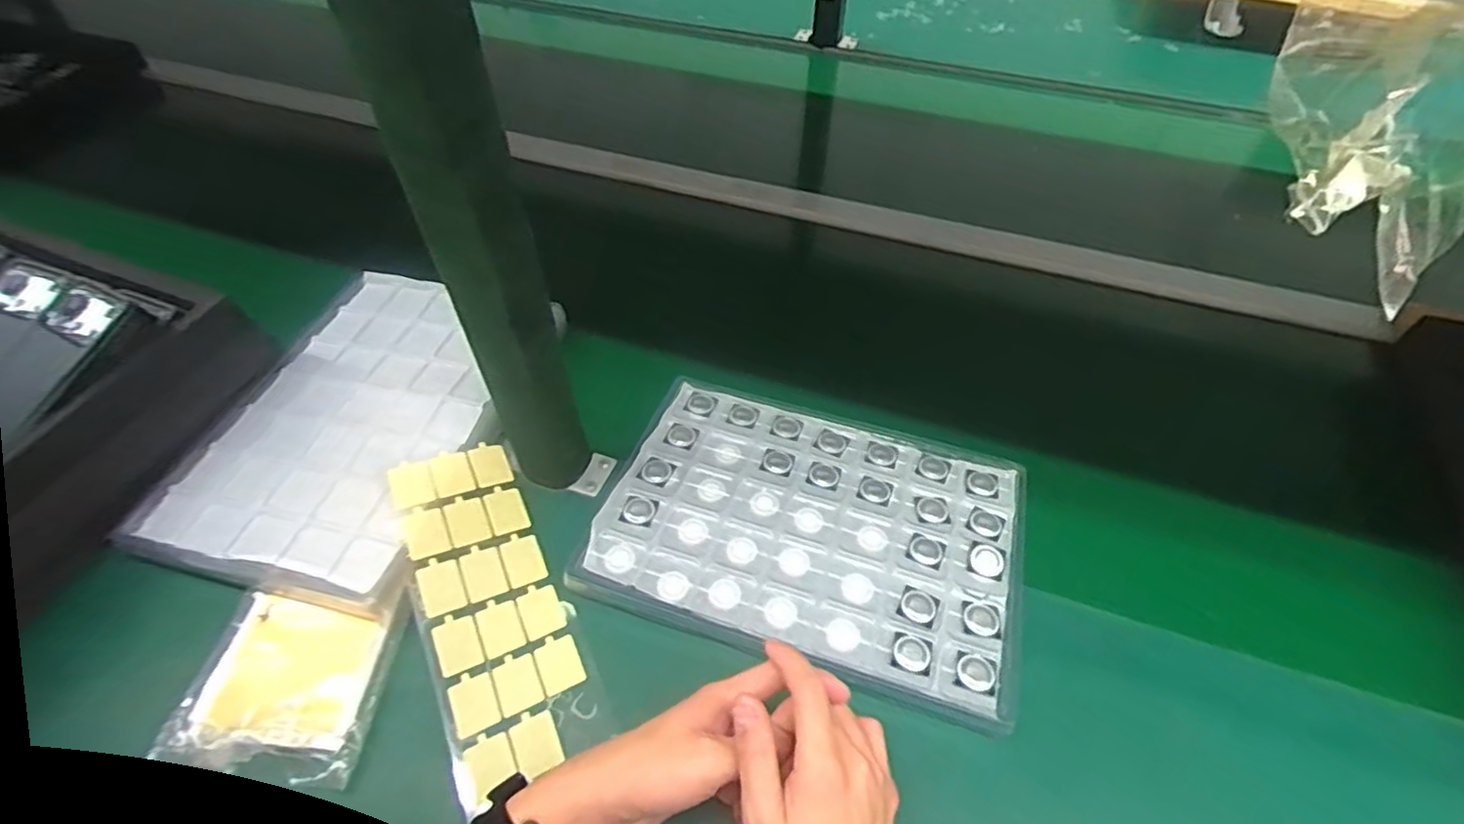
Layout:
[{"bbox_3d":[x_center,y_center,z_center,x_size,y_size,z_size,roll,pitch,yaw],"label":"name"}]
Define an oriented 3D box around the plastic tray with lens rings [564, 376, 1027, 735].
[{"bbox_3d":[0.064,0.080,0.524,0.313,0.012,0.231,15,53,13],"label":"plastic tray with lens rings"}]

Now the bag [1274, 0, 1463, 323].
[{"bbox_3d":[0.213,-0.104,0.216,0.069,0.127,0.017,4,27,8],"label":"bag"}]

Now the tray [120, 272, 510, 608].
[{"bbox_3d":[-0.313,0.002,0.579,0.222,0.025,0.316,12,52,9],"label":"tray"}]

